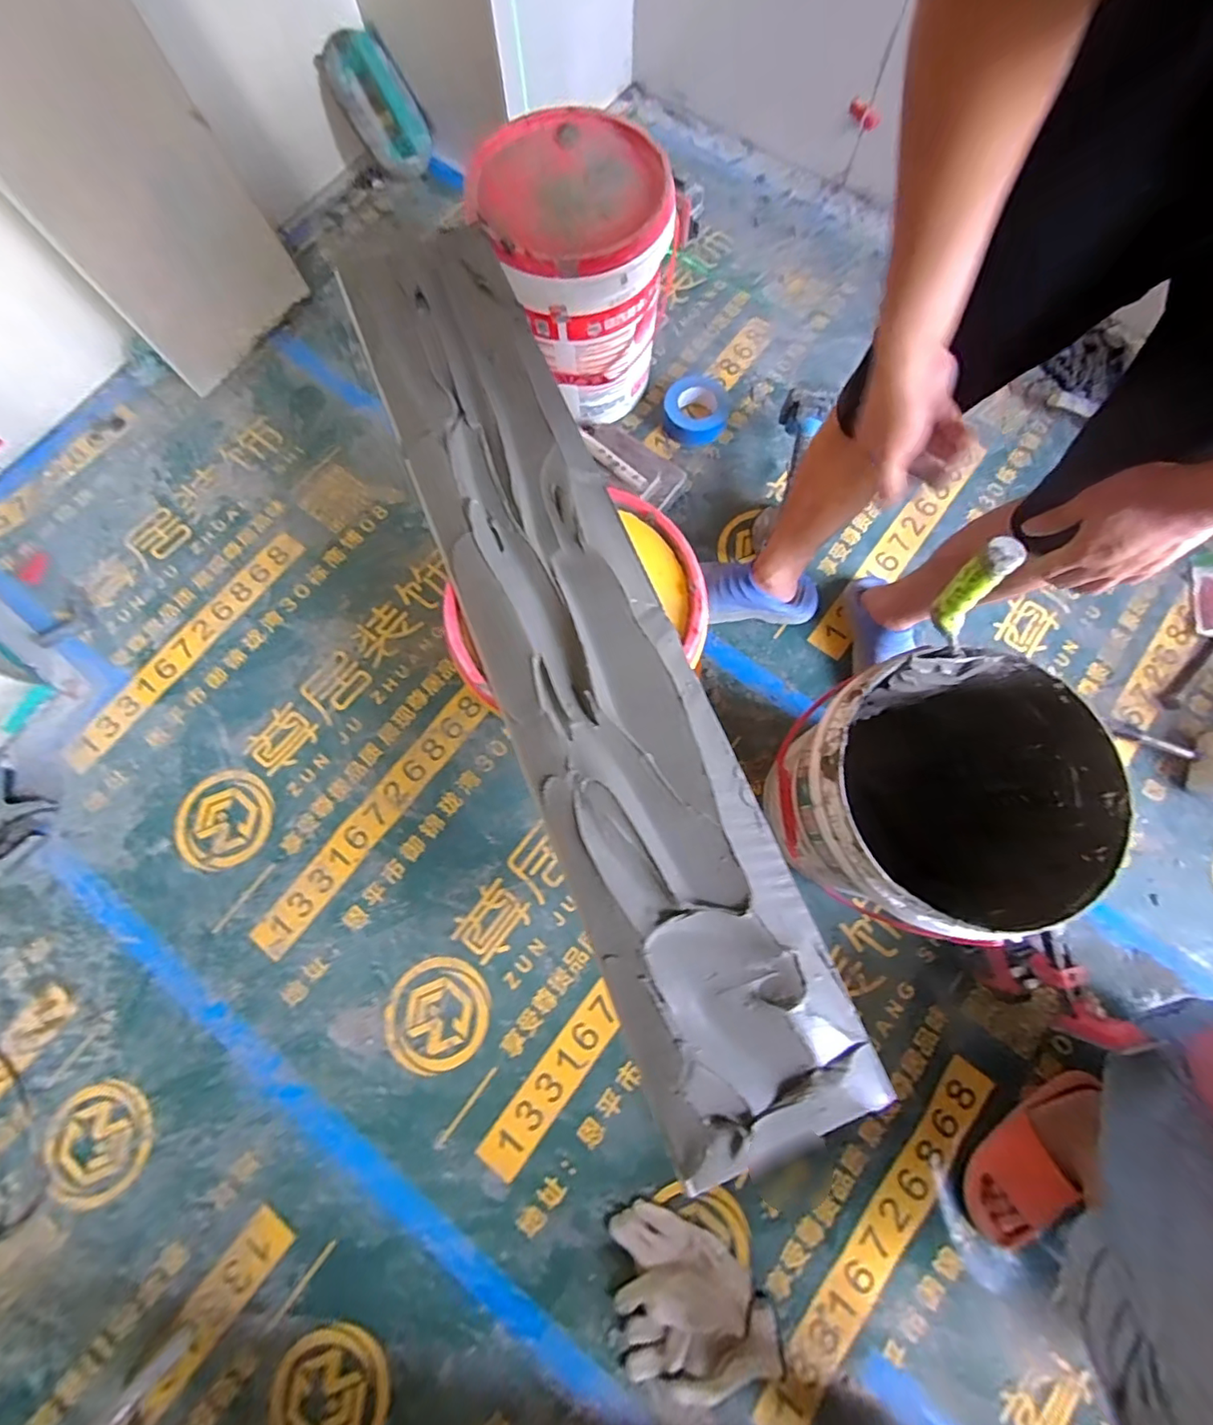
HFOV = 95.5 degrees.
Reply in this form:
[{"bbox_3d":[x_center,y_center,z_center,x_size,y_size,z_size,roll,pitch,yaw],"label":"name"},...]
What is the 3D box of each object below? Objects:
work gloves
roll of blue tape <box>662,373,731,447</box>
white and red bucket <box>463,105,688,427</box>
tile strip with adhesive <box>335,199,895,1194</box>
[{"bbox_3d":[0.105,0.808,0.757,0.201,0.057,0.235,-25,78,-6],"label":"work gloves"},{"bbox_3d":[0.177,-0.601,1.099,0.121,0.053,0.121,0,77,0],"label":"roll of blue tape"},{"bbox_3d":[-0.054,-0.755,0.988,0.295,0.335,0.317,0,76,1],"label":"white and red bucket"},{"bbox_3d":[-0.053,-0.132,0.637,0.213,0.025,1.162,-22,78,-5],"label":"tile strip with adhesive"}]

